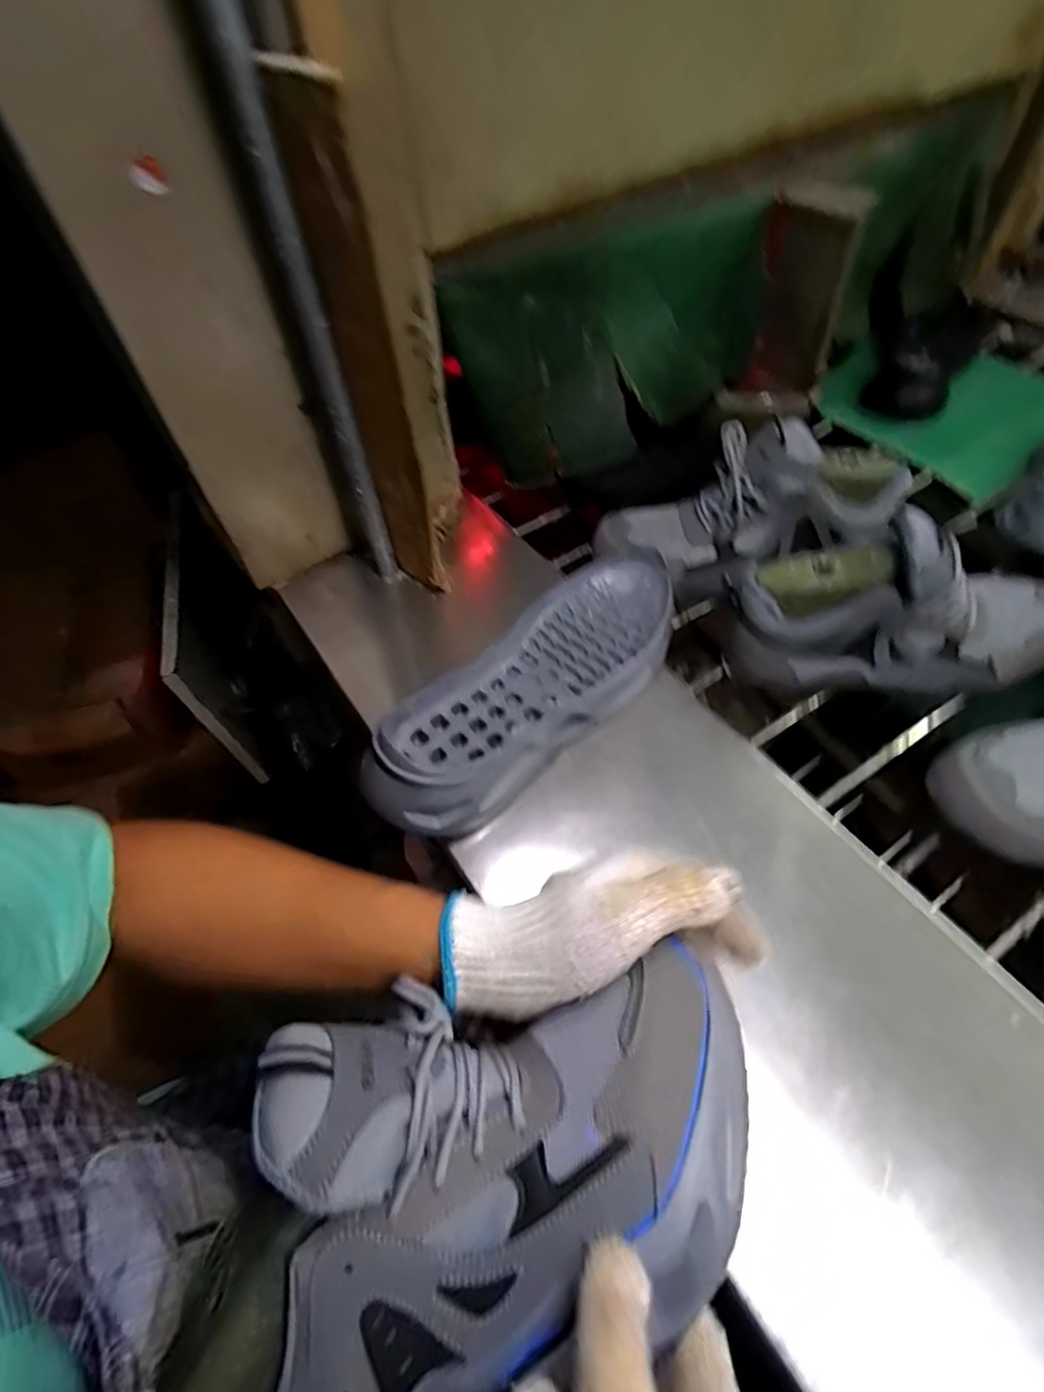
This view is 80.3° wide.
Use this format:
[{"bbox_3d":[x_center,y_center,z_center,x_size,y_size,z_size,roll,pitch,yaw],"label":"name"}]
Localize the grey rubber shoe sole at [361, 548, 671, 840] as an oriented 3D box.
[{"bbox_3d":[0.016,-0.013,0.497,0.113,0.051,0.319,34,62,25],"label":"grey rubber shoe sole"}]

